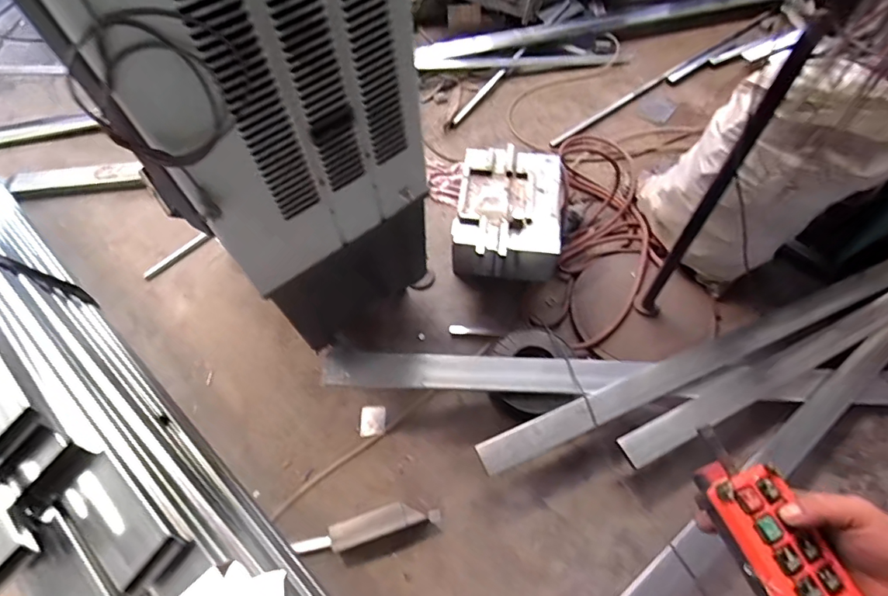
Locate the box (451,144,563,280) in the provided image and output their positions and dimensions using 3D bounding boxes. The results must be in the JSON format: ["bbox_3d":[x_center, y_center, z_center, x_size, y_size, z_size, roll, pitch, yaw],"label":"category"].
[{"bbox_3d":[0.199,-0.275,1.535,0.329,0.179,0.427,7,58,5],"label":"box"}]

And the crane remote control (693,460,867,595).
[{"bbox_3d":[0.292,0.224,0.412,0.075,0.036,0.174,-21,63,-10],"label":"crane remote control"}]

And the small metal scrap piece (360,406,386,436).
[{"bbox_3d":[-0.212,0.364,1.438,0.075,0.014,0.086,-4,60,0],"label":"small metal scrap piece"}]

